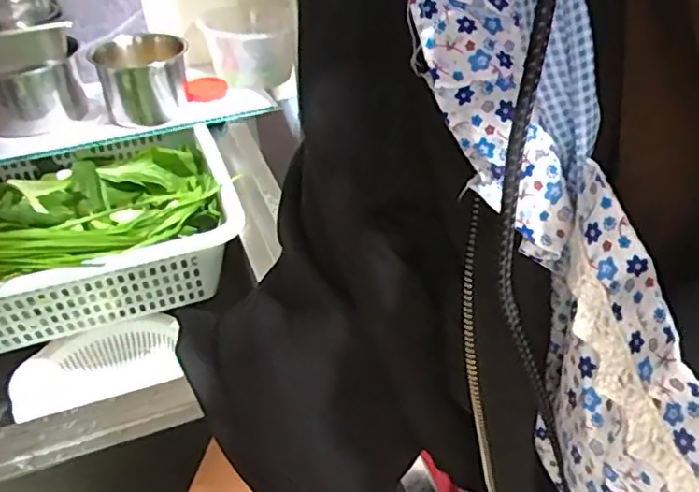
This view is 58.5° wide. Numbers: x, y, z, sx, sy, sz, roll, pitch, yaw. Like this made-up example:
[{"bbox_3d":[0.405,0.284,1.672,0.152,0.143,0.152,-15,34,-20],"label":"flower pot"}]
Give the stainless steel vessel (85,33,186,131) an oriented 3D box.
[{"bbox_3d":[-0.309,-0.244,0.940,0.131,0.112,0.139,-17,42,-15],"label":"stainless steel vessel"}]

